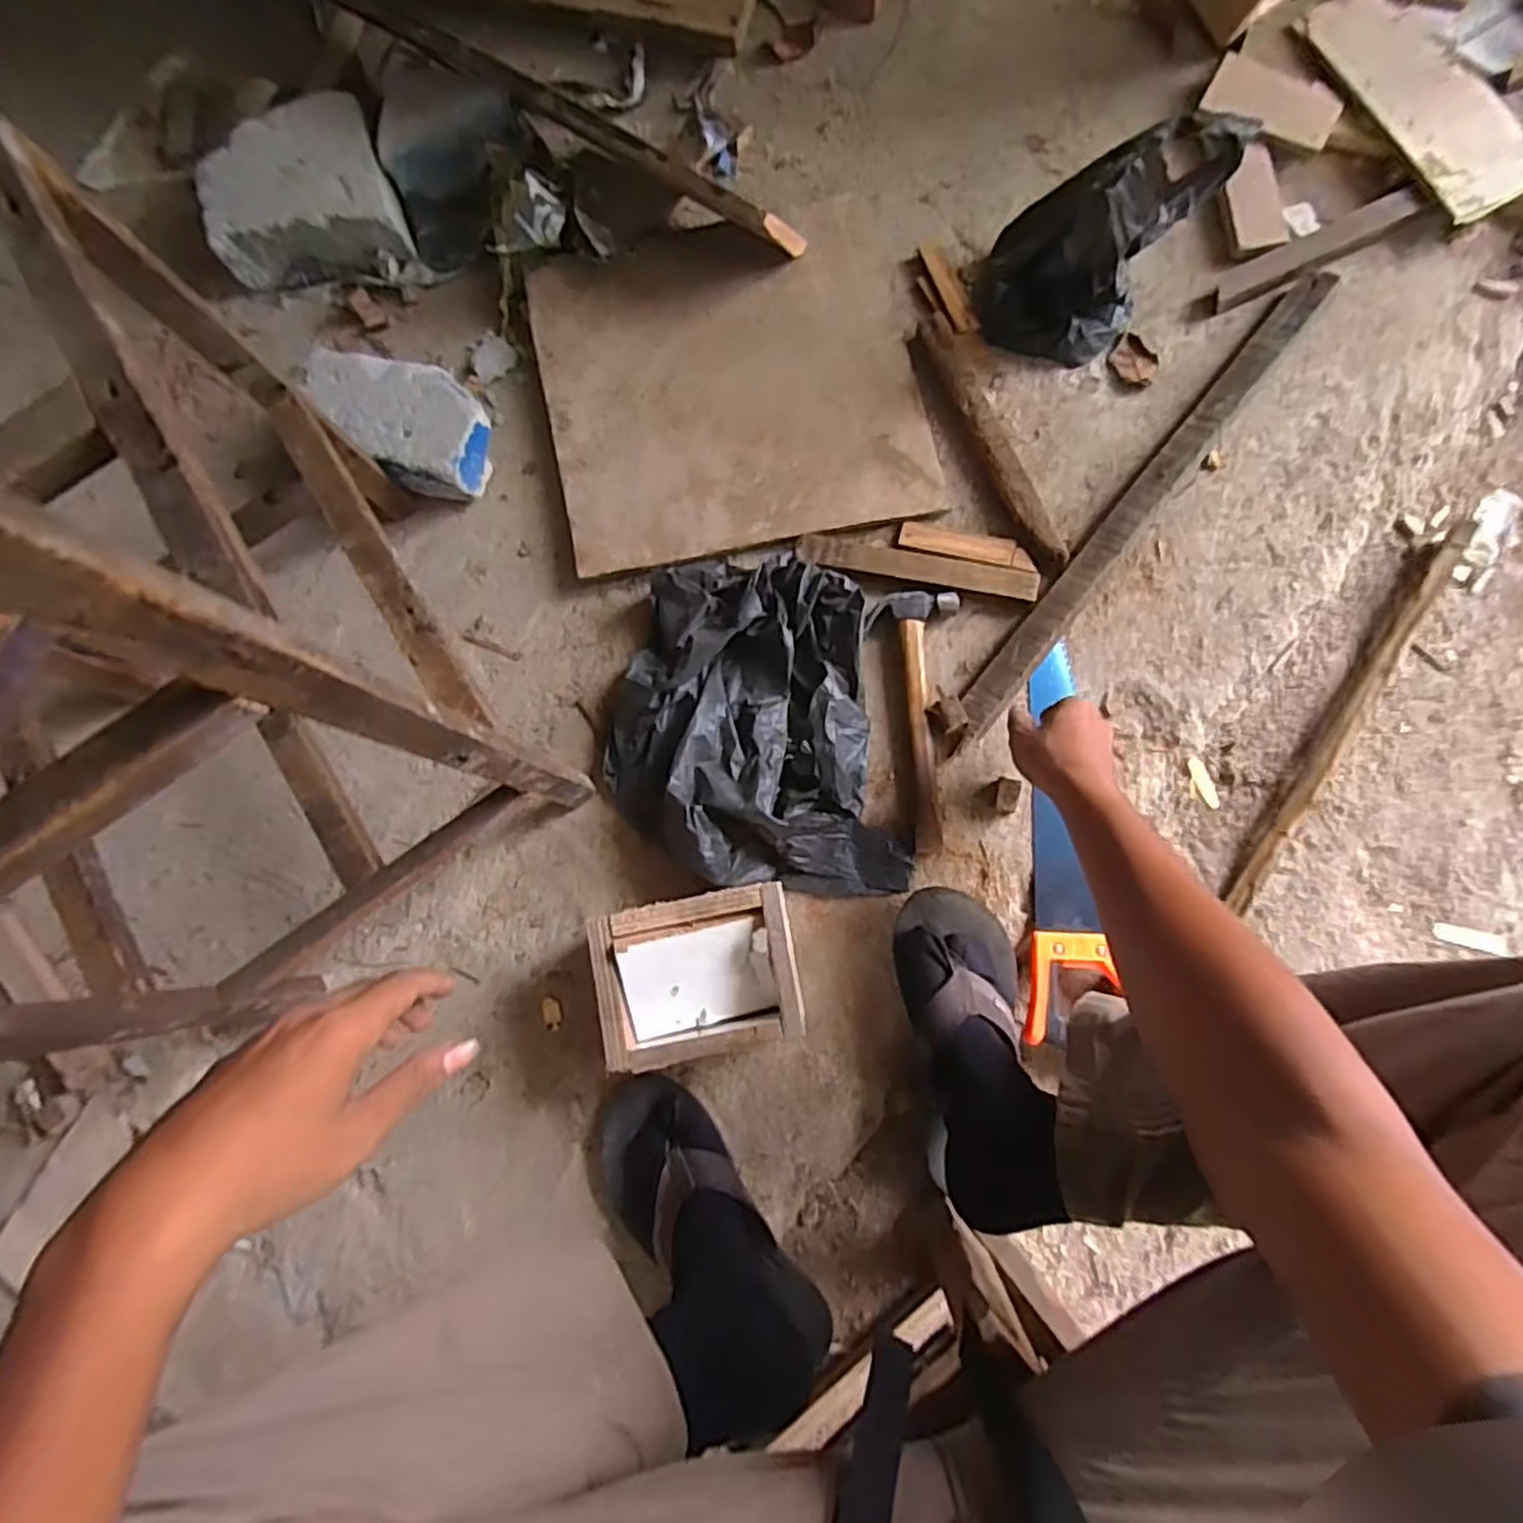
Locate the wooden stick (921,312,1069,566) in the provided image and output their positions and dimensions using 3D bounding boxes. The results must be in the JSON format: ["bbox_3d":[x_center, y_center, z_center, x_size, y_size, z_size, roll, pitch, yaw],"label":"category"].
[{"bbox_3d":[0.235,-0.328,0.735,0.042,0.026,0.288,-24,80,0],"label":"wooden stick"}]

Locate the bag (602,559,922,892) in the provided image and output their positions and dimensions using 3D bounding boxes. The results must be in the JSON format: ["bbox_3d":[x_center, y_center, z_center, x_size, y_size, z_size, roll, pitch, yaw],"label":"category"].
[{"bbox_3d":[-0.002,-0.042,0.685,0.285,0.064,0.306,7,81,6],"label":"bag"}]

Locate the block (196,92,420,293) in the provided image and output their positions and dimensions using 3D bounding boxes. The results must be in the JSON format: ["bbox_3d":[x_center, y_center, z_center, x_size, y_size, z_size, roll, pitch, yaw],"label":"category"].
[{"bbox_3d":[-0.509,-0.627,0.820,0.212,0.061,0.201,-14,80,2],"label":"block"}]

